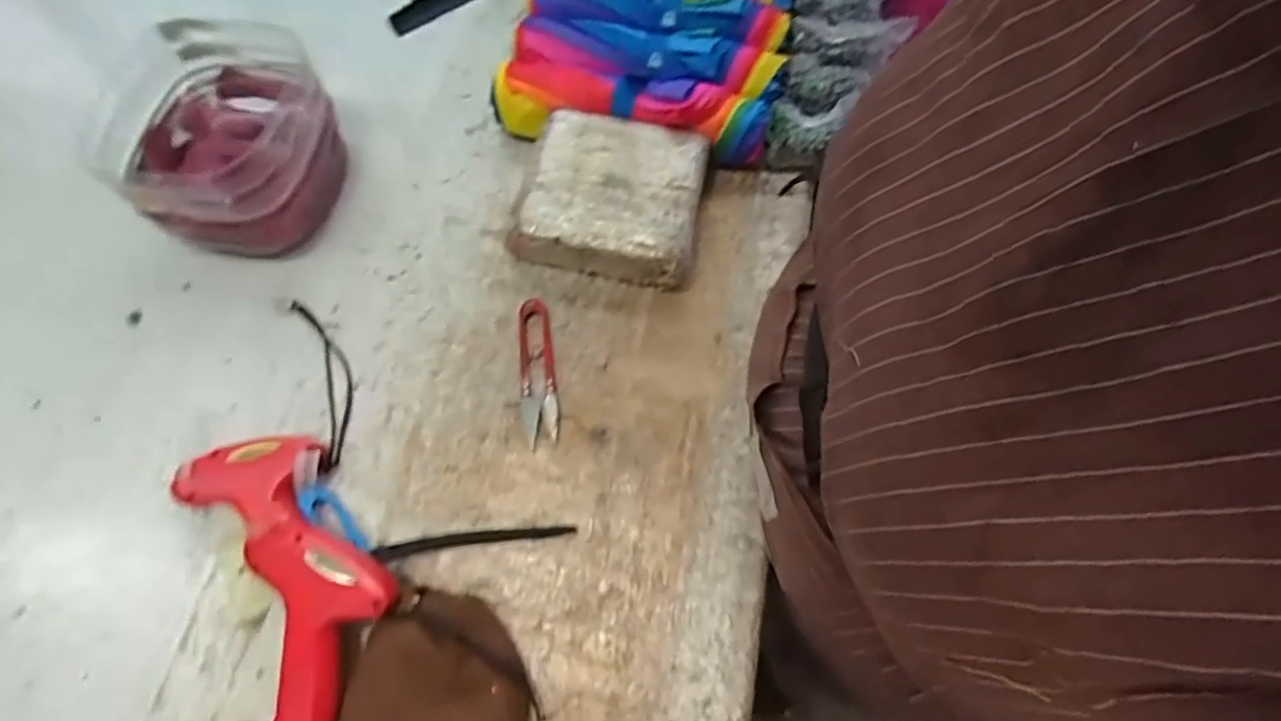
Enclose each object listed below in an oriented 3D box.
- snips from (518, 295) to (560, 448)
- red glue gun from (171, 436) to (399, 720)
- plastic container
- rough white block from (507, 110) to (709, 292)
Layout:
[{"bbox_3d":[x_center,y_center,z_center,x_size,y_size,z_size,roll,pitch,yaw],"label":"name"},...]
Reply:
[{"bbox_3d":[-0.079,0.006,0.486,0.027,0.009,0.111,-10,70,-2],"label":"snips"},{"bbox_3d":[-0.229,0.130,0.419,0.108,0.054,0.203,-33,72,-10],"label":"red glue gun"},{"bbox_3d":[-0.325,-0.175,0.513,0.147,0.094,0.164,4,70,3],"label":"plastic container"},{"bbox_3d":[-0.022,-0.128,0.514,0.139,0.047,0.121,12,70,6],"label":"rough white block"}]

